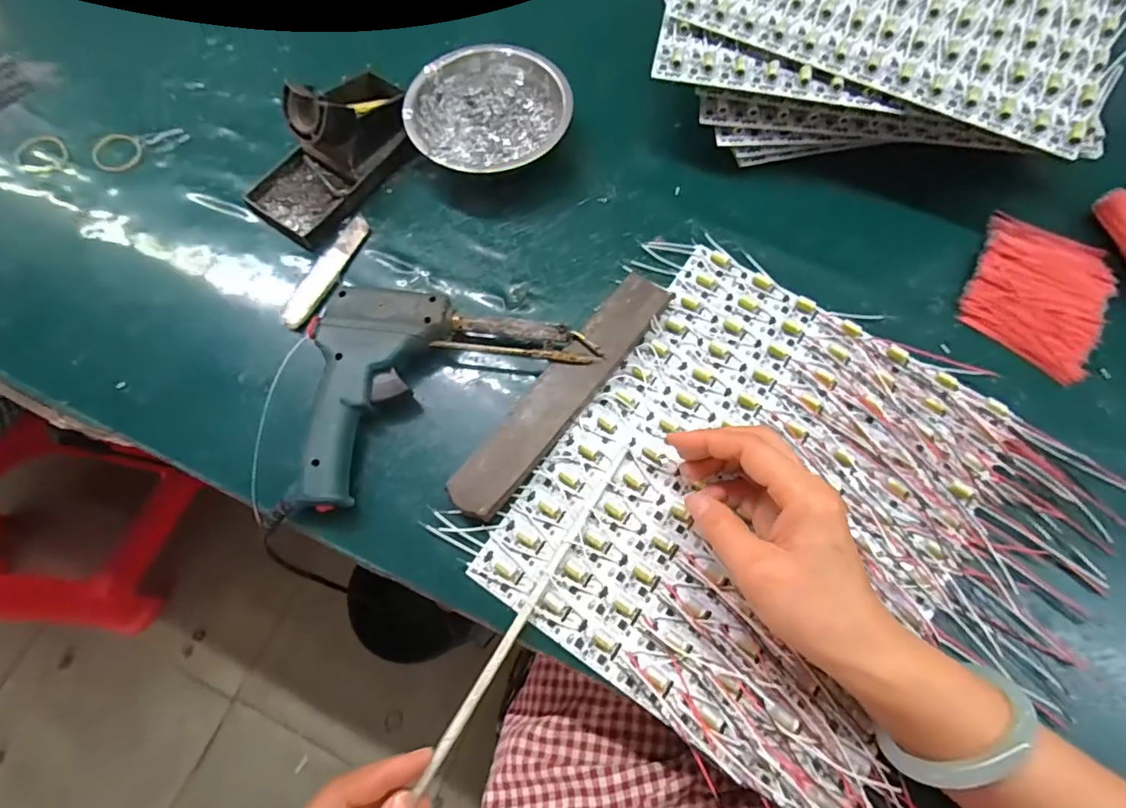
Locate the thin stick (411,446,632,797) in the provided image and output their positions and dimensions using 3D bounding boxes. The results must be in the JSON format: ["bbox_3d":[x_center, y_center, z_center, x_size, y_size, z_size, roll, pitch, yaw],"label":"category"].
[{"bbox_3d":[-0.017,0.114,0.308,0.007,0.009,0.215,31,71,11],"label":"thin stick"}]

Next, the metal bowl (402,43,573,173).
[{"bbox_3d":[-0.060,-0.229,0.427,0.128,0.040,0.119,-34,73,-12],"label":"metal bowl"}]

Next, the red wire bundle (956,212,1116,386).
[{"bbox_3d":[0.348,-0.084,0.384,0.088,0.015,0.117,28,72,10],"label":"red wire bundle"}]

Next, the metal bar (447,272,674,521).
[{"bbox_3d":[0.002,-0.009,0.351,0.034,0.018,0.199,36,73,13],"label":"metal bar"}]

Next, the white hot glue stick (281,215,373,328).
[{"bbox_3d":[-0.177,-0.101,0.391,0.021,0.011,0.103,20,70,7],"label":"white hot glue stick"}]

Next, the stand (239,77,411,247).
[{"bbox_3d":[-0.178,-0.204,0.404,0.076,0.062,0.151,36,73,13],"label":"stand"}]

